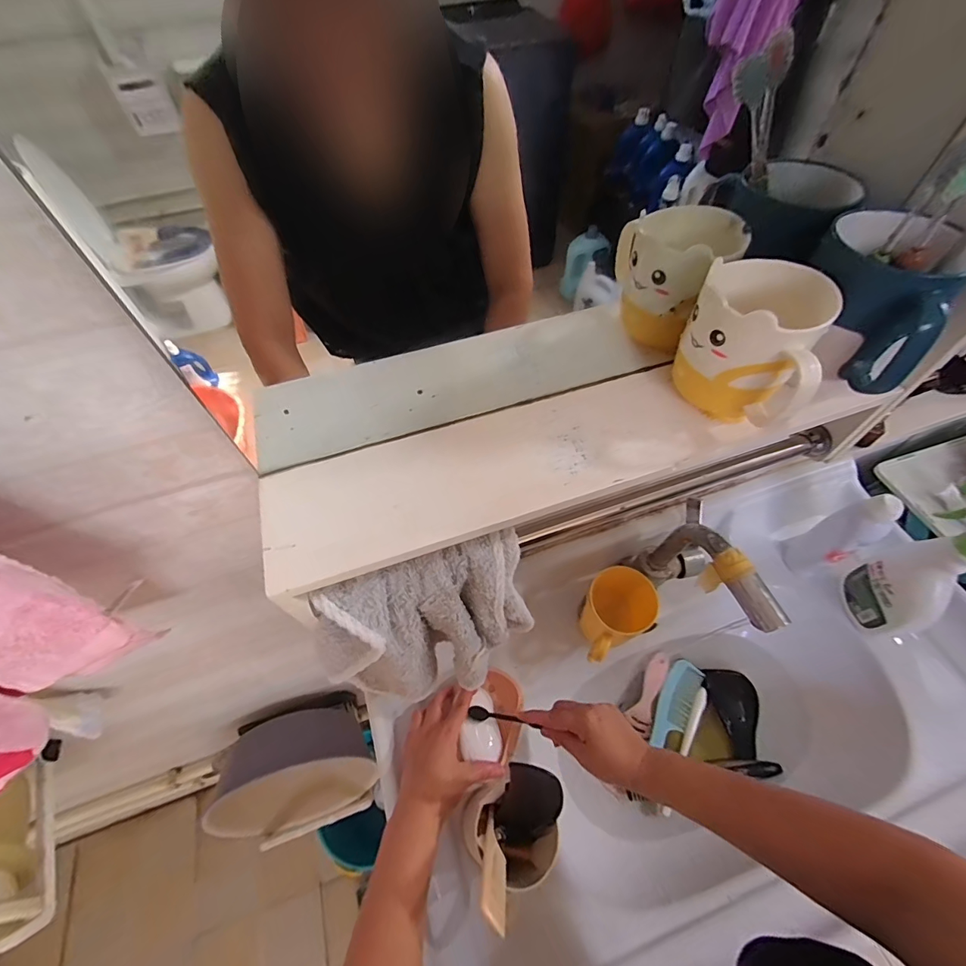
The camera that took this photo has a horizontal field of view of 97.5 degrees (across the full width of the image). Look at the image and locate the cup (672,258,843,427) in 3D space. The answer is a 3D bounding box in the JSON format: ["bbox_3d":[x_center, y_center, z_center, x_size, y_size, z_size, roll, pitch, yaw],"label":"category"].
[{"bbox_3d":[0.192,-0.095,0.296,0.092,0.087,0.082,37,65,23],"label":"cup"}]

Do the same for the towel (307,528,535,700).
[{"bbox_3d":[-0.043,0.140,0.391,0.181,0.208,0.070,-20,58,-11],"label":"towel"}]

